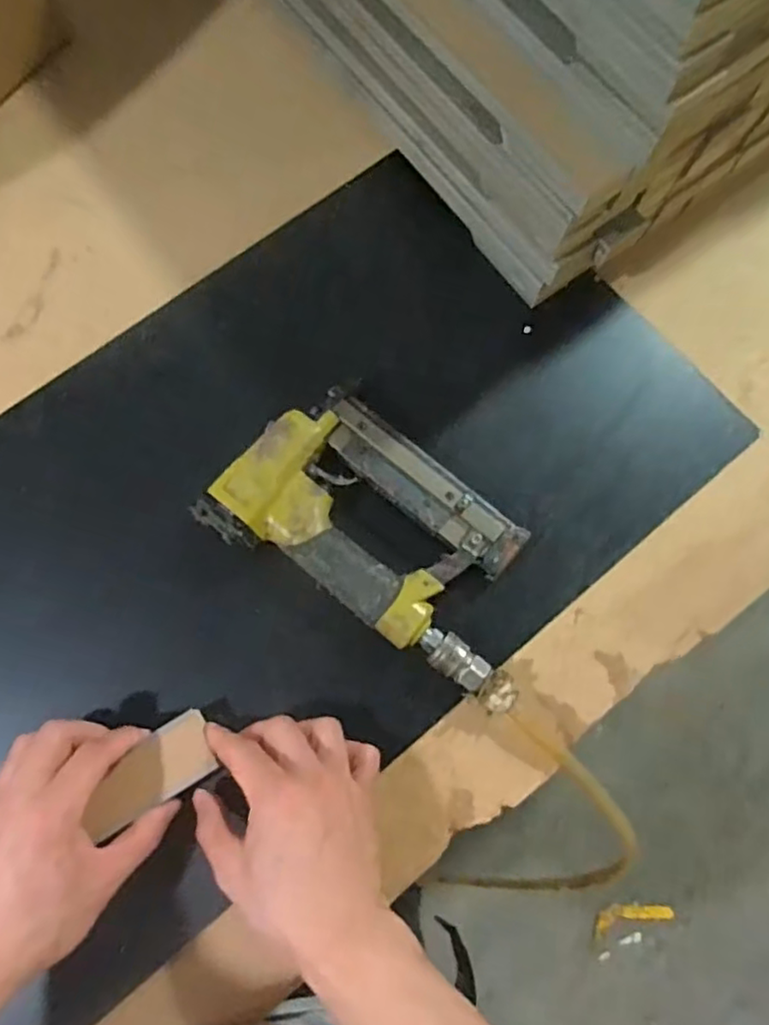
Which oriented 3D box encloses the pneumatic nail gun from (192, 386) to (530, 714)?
[{"bbox_3d":[0.007,0.014,0.449,0.231,0.044,0.129,30,77,7],"label":"pneumatic nail gun"}]

